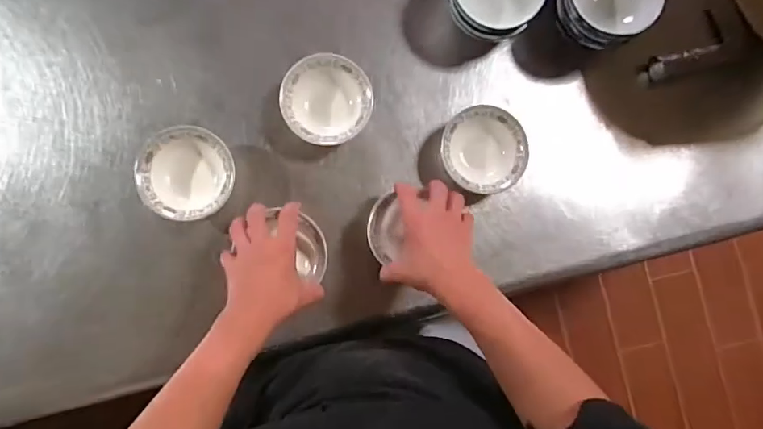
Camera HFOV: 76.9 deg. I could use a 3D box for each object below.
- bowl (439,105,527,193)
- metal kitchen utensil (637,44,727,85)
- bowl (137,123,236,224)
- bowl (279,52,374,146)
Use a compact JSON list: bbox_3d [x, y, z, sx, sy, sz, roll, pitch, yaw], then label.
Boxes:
[{"bbox_3d":[0.129,-0.082,0.616,0.107,0.041,0.108,0,88,-5],"label":"bowl"},{"bbox_3d":[0.420,-0.210,0.664,0.118,0.034,0.032,-15,90,-5],"label":"metal kitchen utensil"},{"bbox_3d":[-0.234,-0.049,0.585,0.111,0.042,0.108,0,88,-5],"label":"bowl"},{"bbox_3d":[-0.069,-0.142,0.606,0.109,0.038,0.110,0,88,-5],"label":"bowl"}]

